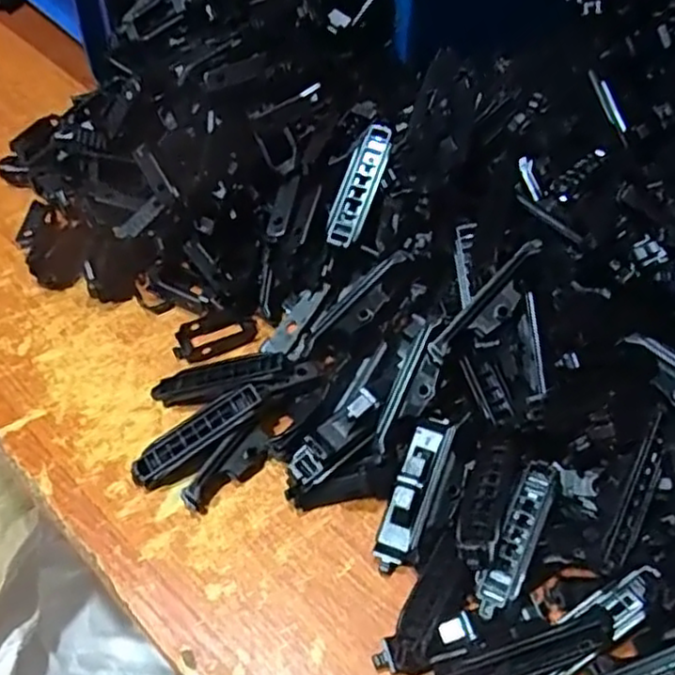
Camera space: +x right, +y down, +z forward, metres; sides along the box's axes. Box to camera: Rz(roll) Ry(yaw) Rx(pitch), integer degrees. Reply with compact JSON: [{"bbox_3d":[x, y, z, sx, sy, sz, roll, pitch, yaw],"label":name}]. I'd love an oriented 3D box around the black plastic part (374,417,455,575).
[{"bbox_3d":[0.038,0.076,0.343,0.021,0.014,0.078,19,73,14],"label":"black plastic part"}]

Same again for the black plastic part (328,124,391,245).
[{"bbox_3d":[0.014,-0.085,0.391,0.018,0.012,0.073,19,82,14],"label":"black plastic part"}]

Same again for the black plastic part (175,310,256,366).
[{"bbox_3d":[-0.075,-0.002,0.425,0.051,0.007,0.026,-20,55,-14],"label":"black plastic part"}]

